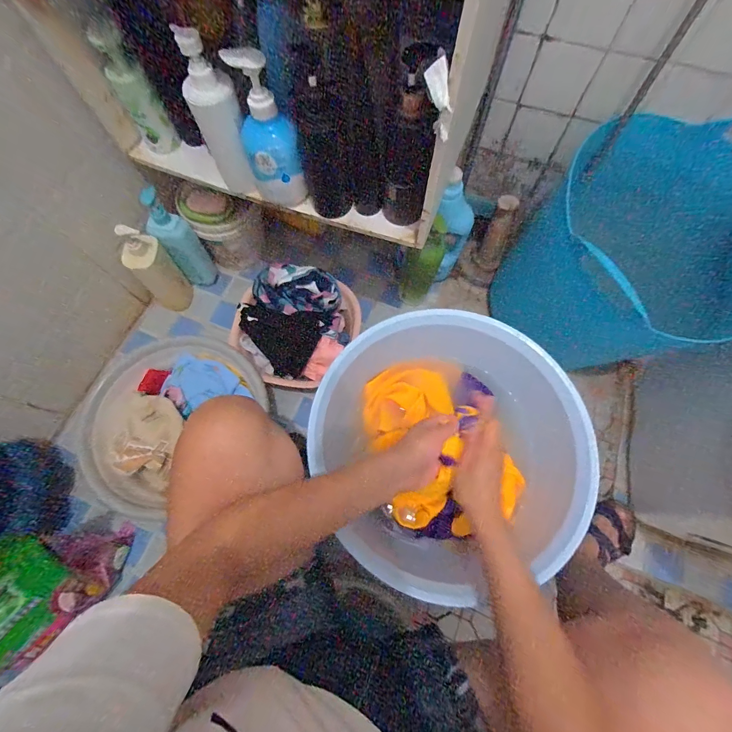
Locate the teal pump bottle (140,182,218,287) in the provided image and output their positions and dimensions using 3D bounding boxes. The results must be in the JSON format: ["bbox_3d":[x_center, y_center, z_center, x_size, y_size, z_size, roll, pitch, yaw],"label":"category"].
[{"bbox_3d":[-0.426,-0.281,0.777,0.072,0.241,0.054,-18,71,-5],"label":"teal pump bottle"}]

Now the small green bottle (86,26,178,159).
[{"bbox_3d":[-0.376,-0.442,0.550,0.057,0.166,0.043,-33,73,-10],"label":"small green bottle"}]

